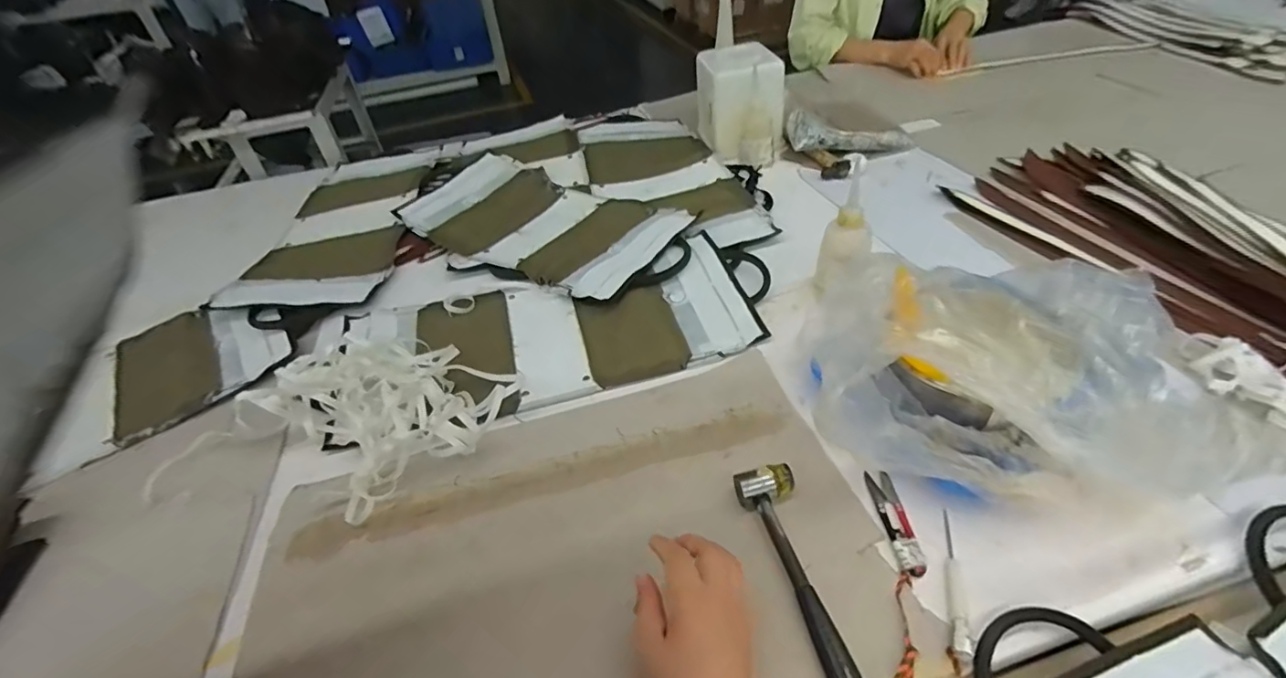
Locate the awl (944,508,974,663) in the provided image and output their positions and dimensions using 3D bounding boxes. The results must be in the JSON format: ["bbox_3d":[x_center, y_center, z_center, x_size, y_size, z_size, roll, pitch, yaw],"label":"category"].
[{"bbox_3d":[0.248,0.189,0.451,0.012,0.016,0.127,9,45,16],"label":"awl"}]

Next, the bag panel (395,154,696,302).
[{"bbox_3d":[-0.160,-0.186,0.916,0.511,0.031,0.252,21,49,27],"label":"bag panel"}]

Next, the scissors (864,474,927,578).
[{"bbox_3d":[0.220,0.156,0.493,0.023,0.007,0.098,-4,42,3],"label":"scissors"}]

